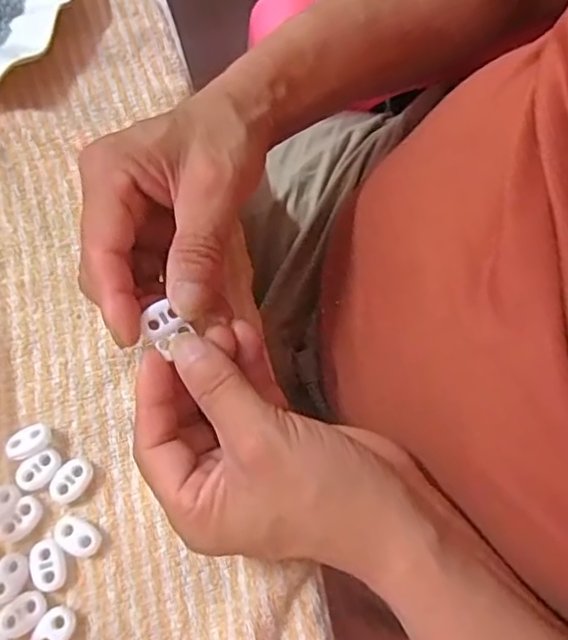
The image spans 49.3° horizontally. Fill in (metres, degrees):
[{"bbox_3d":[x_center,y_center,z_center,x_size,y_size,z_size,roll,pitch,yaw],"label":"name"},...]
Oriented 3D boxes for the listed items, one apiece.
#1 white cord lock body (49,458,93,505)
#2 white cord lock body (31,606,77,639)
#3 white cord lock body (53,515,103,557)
[{"bbox_3d":[-0.103,0.077,0.299,0.015,0.005,0.022,37,72,11],"label":"white cord lock body"},{"bbox_3d":[-0.103,0.139,0.275,0.015,0.006,0.023,25,70,6],"label":"white cord lock body"},{"bbox_3d":[-0.097,0.102,0.291,0.023,0.004,0.015,30,71,8],"label":"white cord lock body"}]

